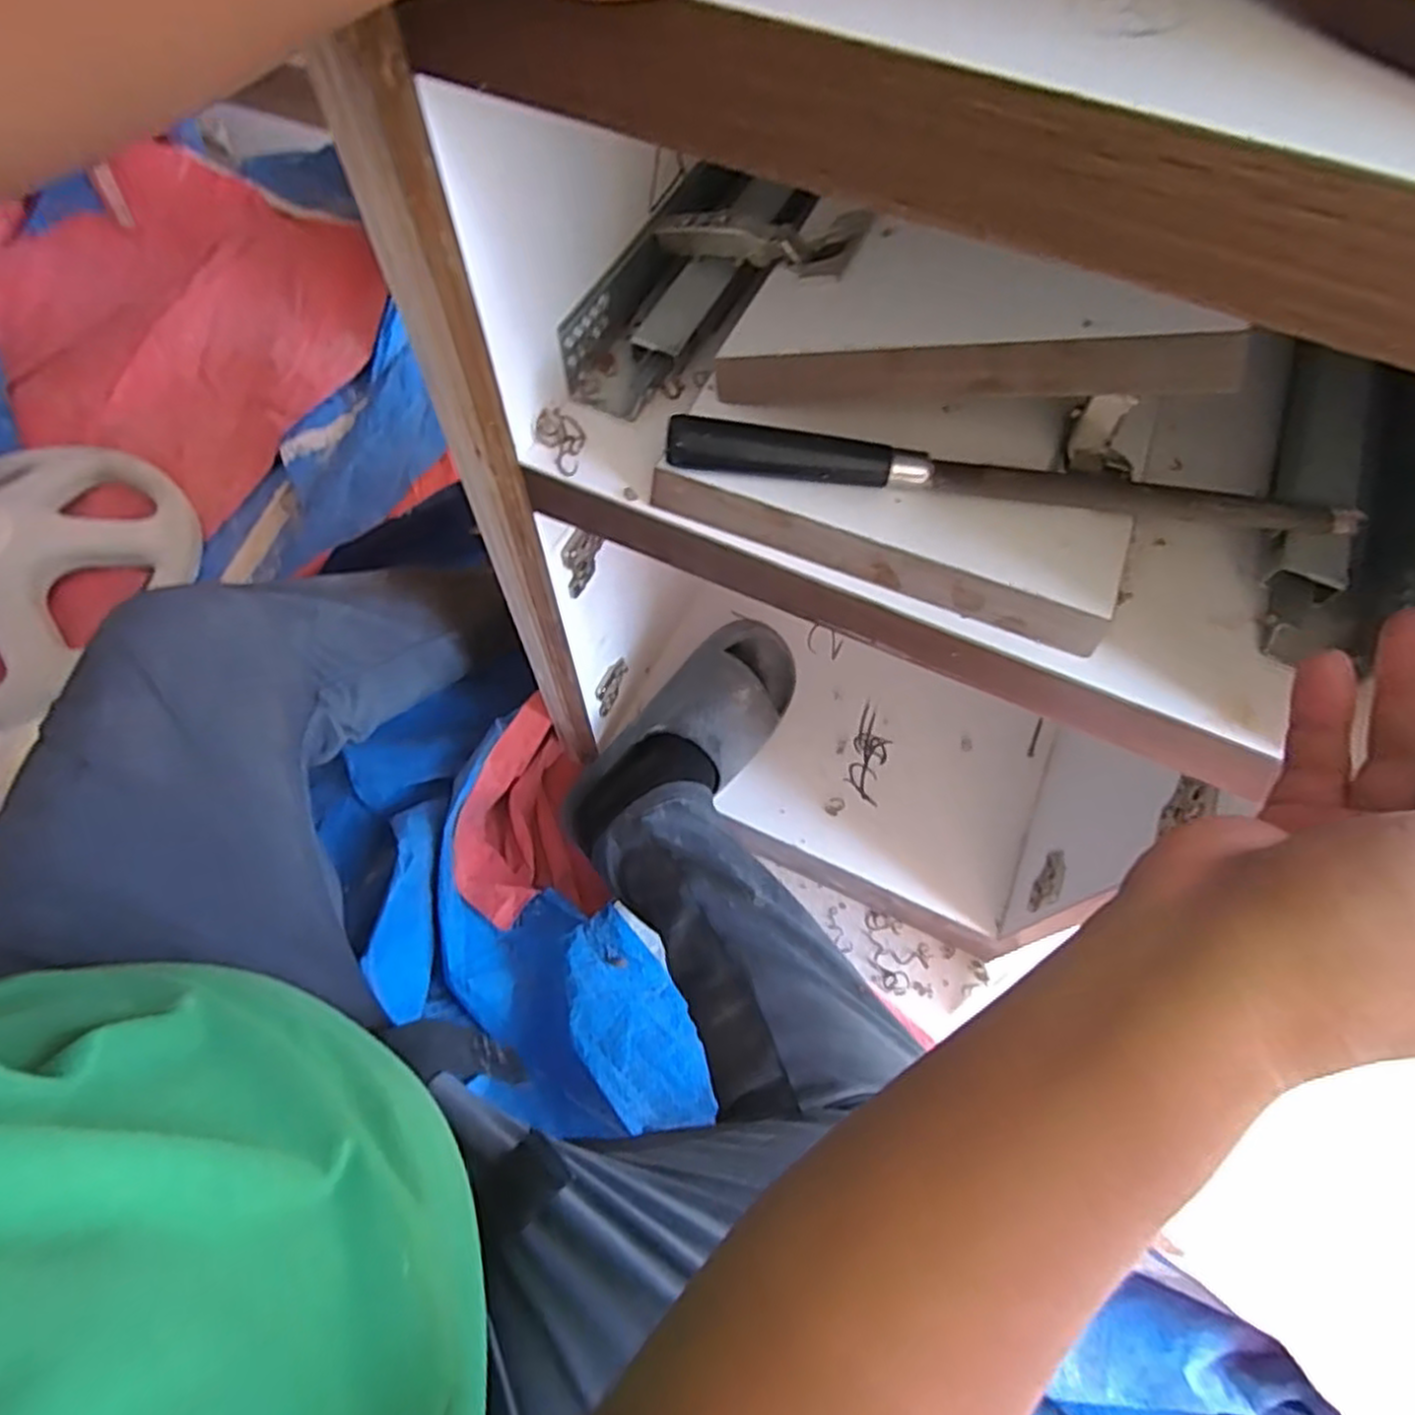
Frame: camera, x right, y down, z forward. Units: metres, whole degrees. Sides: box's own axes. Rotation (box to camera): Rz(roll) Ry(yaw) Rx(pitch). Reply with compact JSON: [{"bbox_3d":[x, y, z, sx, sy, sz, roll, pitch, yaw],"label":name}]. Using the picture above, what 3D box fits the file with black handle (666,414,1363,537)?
[{"bbox_3d":[0.145,-0.113,0.371,0.327,0.019,0.022,6,64,2],"label":"file with black handle"}]

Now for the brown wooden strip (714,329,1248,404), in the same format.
[{"bbox_3d":[0.105,-0.149,0.343,0.225,0.028,0.013,13,62,31],"label":"brown wooden strip"}]

